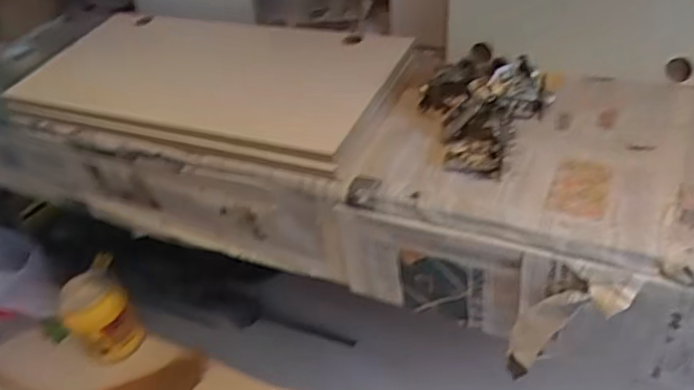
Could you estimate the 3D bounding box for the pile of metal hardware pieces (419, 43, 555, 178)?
[{"bbox_3d":[0.176,-0.121,0.806,0.161,0.064,0.221,19,51,29],"label":"pile of metal hardware pieces"}]

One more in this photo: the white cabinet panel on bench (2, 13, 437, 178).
[{"bbox_3d":[-0.214,-0.198,0.967,0.621,0.049,0.309,13,49,22],"label":"white cabinet panel on bench"}]

